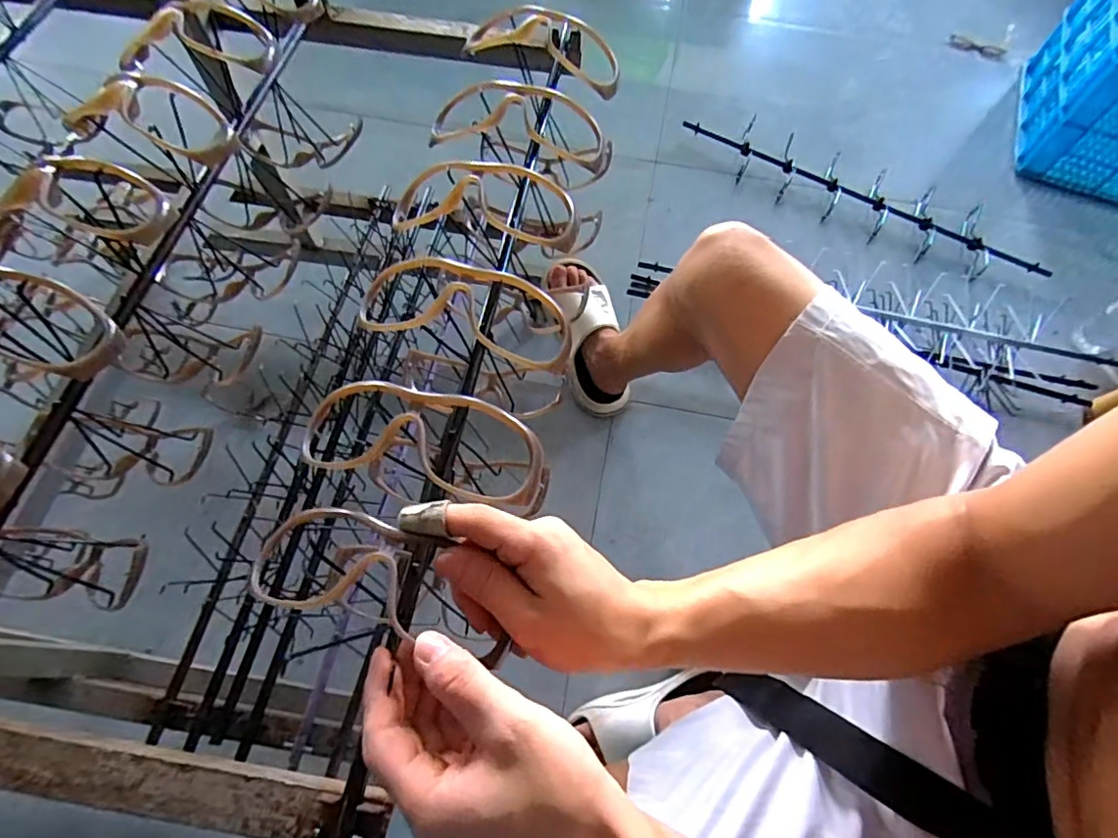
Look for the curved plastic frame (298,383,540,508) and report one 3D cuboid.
[{"bbox_3d":[-0.077,0.013,0.310,0.136,0.034,0.055,10,64,4],"label":"curved plastic frame"}]

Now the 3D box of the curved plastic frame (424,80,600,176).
[{"bbox_3d":[-0.032,-0.220,0.408,0.130,0.041,0.044,5,64,1],"label":"curved plastic frame"}]

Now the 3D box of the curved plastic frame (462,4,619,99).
[{"bbox_3d":[-0.015,-0.295,0.435,0.129,0.044,0.046,19,65,8],"label":"curved plastic frame"}]

